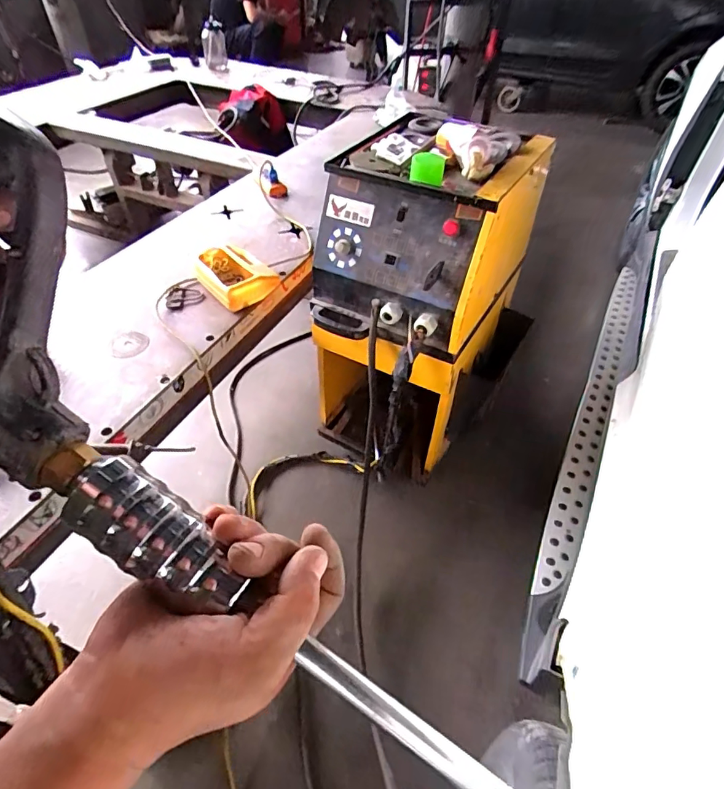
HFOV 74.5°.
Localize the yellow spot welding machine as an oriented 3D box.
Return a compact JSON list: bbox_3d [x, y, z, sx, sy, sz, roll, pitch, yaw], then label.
[{"bbox_3d":[0.150,-0.187,1.274,0.480,0.838,0.531,23,49,19],"label":"yellow spot welding machine"}]

